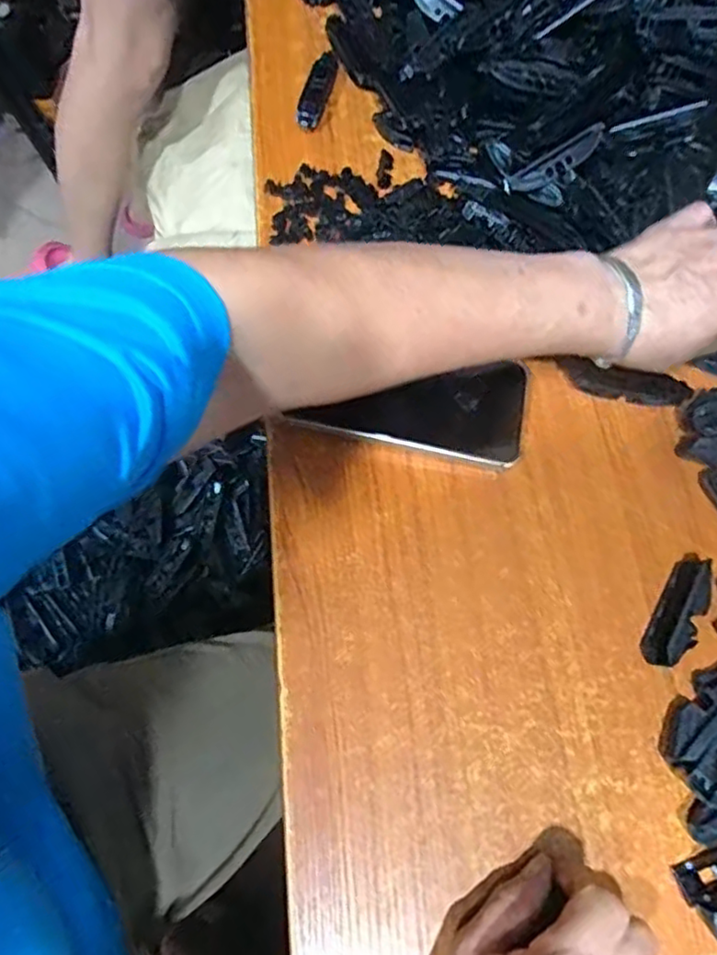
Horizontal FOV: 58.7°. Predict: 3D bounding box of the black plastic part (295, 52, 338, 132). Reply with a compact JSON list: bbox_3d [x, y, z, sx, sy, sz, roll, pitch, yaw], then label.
[{"bbox_3d":[-0.033,-0.318,0.523,0.019,0.023,0.072,12,69,2],"label":"black plastic part"}]

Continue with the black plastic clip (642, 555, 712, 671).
[{"bbox_3d":[0.196,0.080,0.382,0.026,0.024,0.075,30,71,8],"label":"black plastic clip"}]

